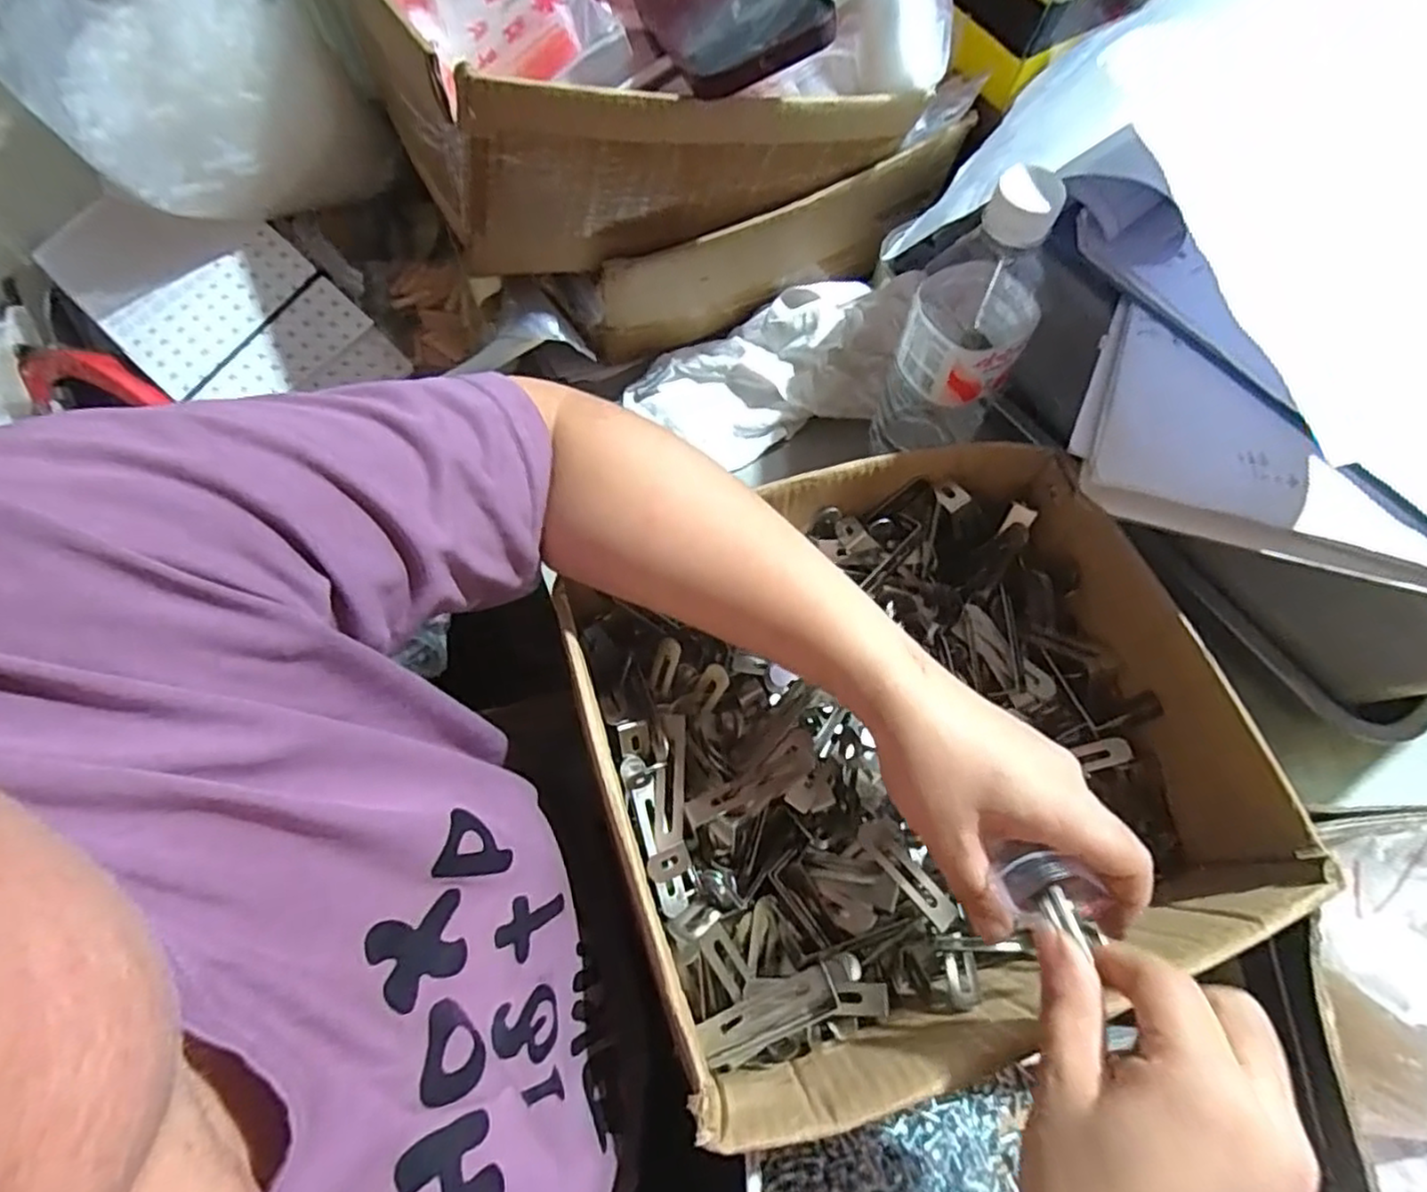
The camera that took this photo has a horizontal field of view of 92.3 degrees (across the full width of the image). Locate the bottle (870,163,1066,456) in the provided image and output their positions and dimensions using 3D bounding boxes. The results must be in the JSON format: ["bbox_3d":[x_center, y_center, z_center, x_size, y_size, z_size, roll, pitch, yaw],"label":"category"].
[{"bbox_3d":[0.147,-0.155,0.415,0.053,0.207,0.062,-18,69,-7],"label":"bottle"}]

